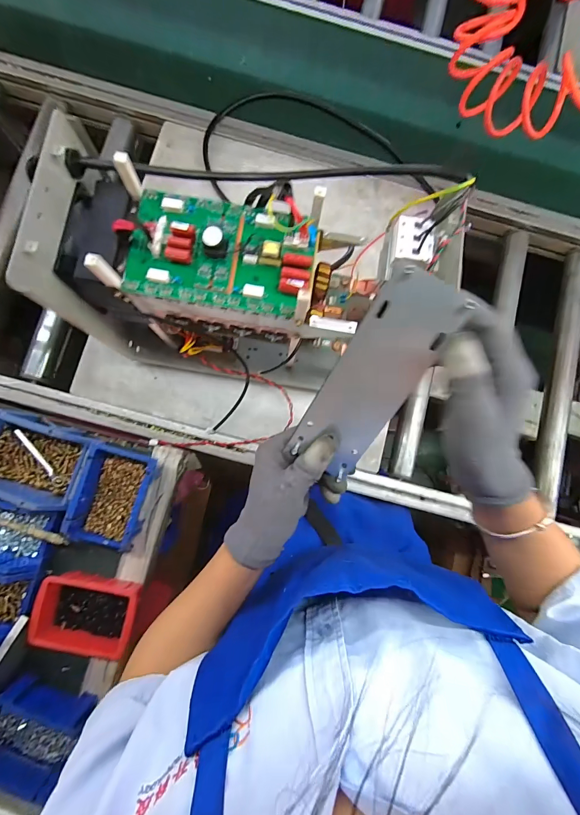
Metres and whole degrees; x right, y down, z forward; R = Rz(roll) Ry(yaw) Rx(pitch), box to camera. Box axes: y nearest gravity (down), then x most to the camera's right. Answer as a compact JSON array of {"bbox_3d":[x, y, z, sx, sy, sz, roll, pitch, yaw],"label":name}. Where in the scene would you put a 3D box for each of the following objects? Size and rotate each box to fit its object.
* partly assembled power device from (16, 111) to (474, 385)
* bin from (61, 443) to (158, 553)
[{"bbox_3d":[-0.052,-0.170,0.502,0.454,0.314,0.192,6,83,-2],"label":"partly assembled power device"},{"bbox_3d":[-0.282,0.147,0.541,0.103,0.078,0.153,17,82,-1],"label":"bin"}]

